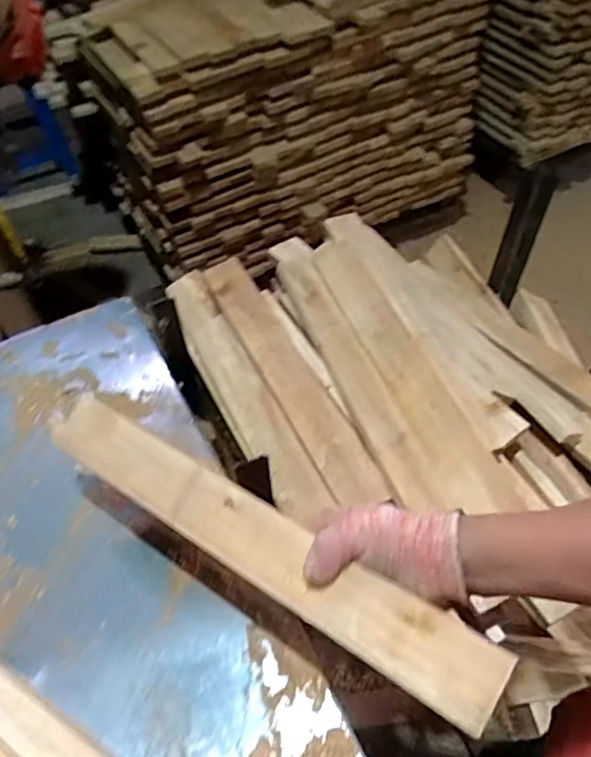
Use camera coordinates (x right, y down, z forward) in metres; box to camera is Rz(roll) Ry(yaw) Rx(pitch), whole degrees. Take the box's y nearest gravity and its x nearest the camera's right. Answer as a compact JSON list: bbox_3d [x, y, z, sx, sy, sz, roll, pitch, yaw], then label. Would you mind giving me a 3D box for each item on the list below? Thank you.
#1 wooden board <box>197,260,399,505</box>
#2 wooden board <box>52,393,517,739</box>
[{"bbox_3d":[-0.016,-0.024,0.781,0.071,0.012,0.457,-24,52,-14],"label":"wooden board"},{"bbox_3d":[-0.047,0.135,0.510,0.465,0.013,0.063,26,79,26],"label":"wooden board"}]

